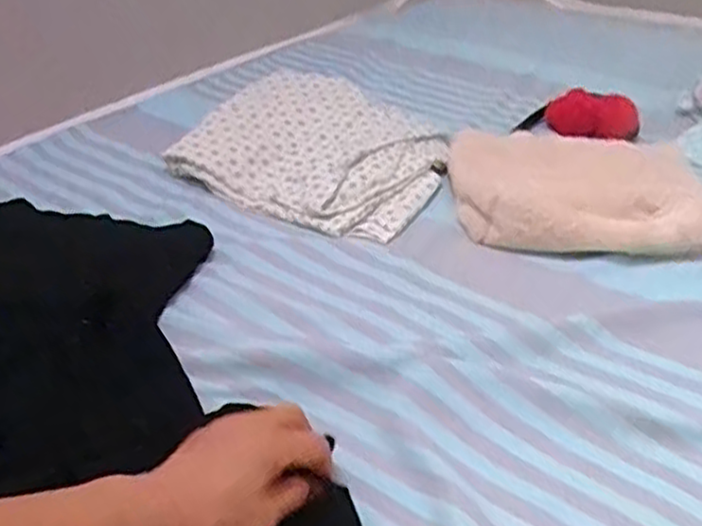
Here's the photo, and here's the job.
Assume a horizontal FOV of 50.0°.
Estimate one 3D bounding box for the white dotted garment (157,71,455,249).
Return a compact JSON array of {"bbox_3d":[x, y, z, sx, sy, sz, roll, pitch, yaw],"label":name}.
[{"bbox_3d":[-0.034,-0.148,0.947,0.321,0.060,0.264,23,39,30],"label":"white dotted garment"}]

